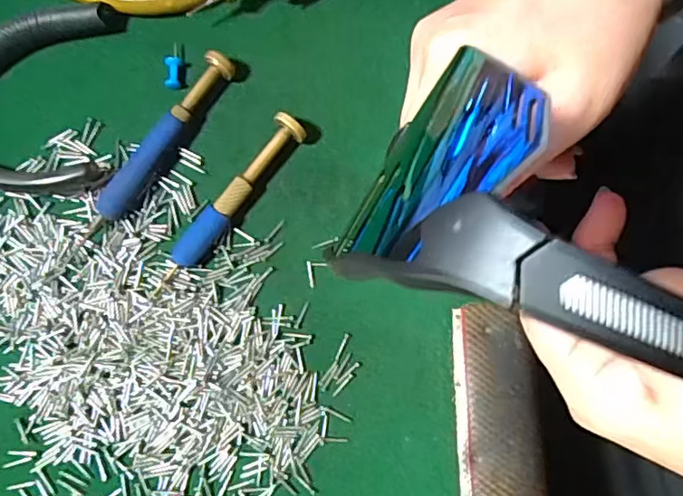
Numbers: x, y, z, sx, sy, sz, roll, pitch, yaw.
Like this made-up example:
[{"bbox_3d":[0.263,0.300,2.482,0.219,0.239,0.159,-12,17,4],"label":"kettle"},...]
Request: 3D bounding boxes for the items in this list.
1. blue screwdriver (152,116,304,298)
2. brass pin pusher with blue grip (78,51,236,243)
[{"bbox_3d":[-0.049,-0.019,0.253,0.014,0.014,0.092,40,81,6],"label":"blue screwdriver"},{"bbox_3d":[-0.080,-0.044,0.258,0.012,0.013,0.097,33,80,5],"label":"brass pin pusher with blue grip"}]

